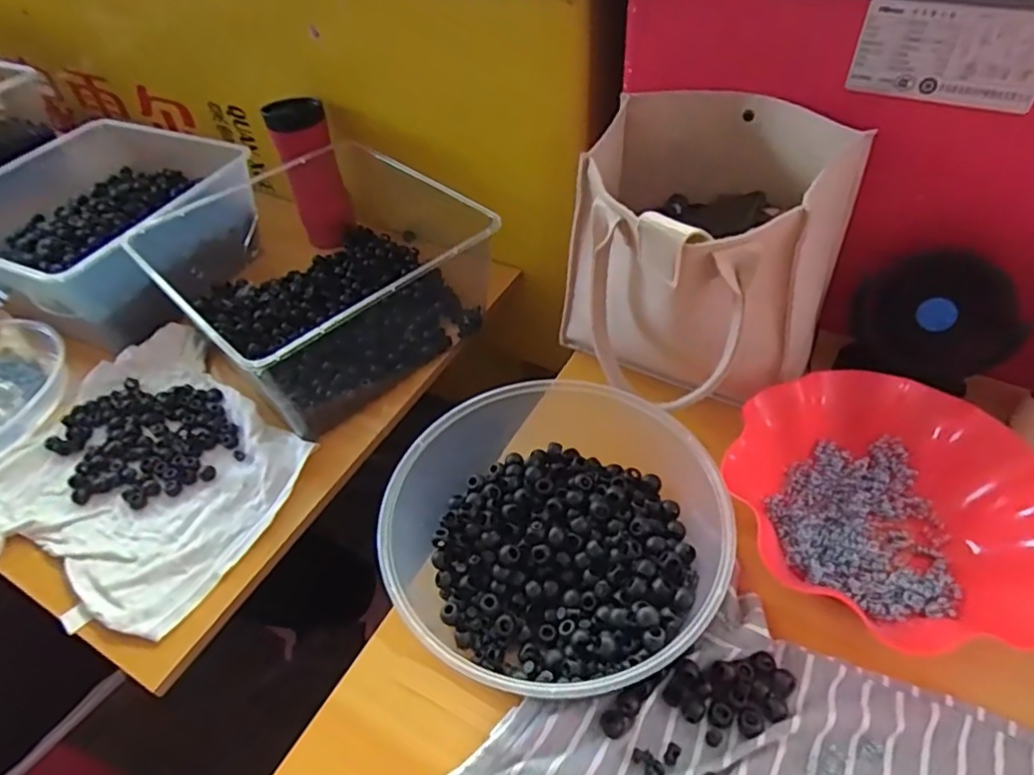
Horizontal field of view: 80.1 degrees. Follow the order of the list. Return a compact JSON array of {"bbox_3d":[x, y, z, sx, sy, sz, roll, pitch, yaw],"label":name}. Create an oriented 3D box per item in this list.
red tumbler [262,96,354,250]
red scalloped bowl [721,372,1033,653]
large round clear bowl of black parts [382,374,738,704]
[{"bbox_3d":[-0.264,-0.269,0.807,0.069,0.192,0.081,-14,48,-8],"label":"red tumbler"},{"bbox_3d":[0.280,0.085,0.469,0.224,0.057,0.203,31,57,28],"label":"red scalloped bowl"},{"bbox_3d":[0.029,0.106,0.443,0.220,0.096,0.221,-2,48,2],"label":"large round clear bowl of black parts"}]

